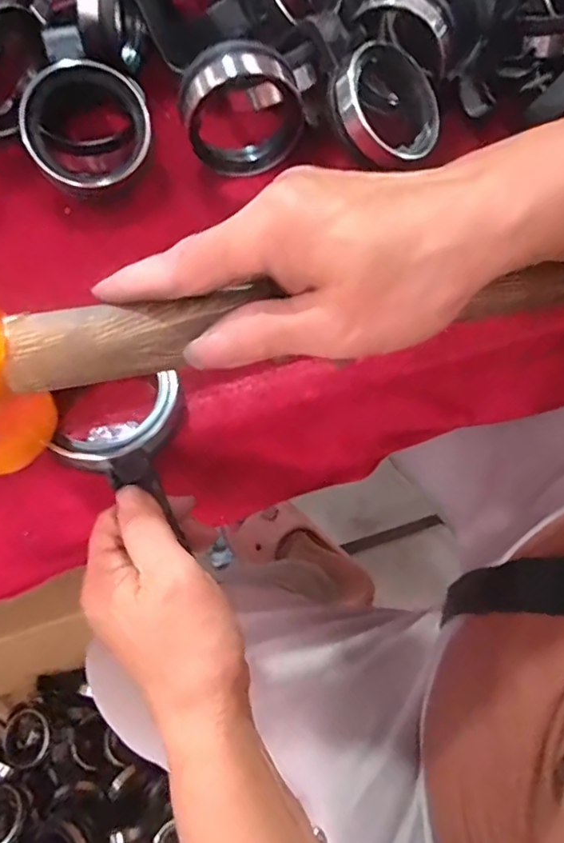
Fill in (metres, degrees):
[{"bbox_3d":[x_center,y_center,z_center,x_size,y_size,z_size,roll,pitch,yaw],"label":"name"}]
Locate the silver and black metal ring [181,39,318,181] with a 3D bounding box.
[{"bbox_3d":[-0.022,-0.185,0.323,0.073,0.058,0.042,-8,63,-5],"label":"silver and black metal ring"}]

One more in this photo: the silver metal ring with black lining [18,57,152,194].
[{"bbox_3d":[-0.115,-0.172,0.328,0.072,0.025,0.071,-1,96,-9],"label":"silver metal ring with black lining"}]

